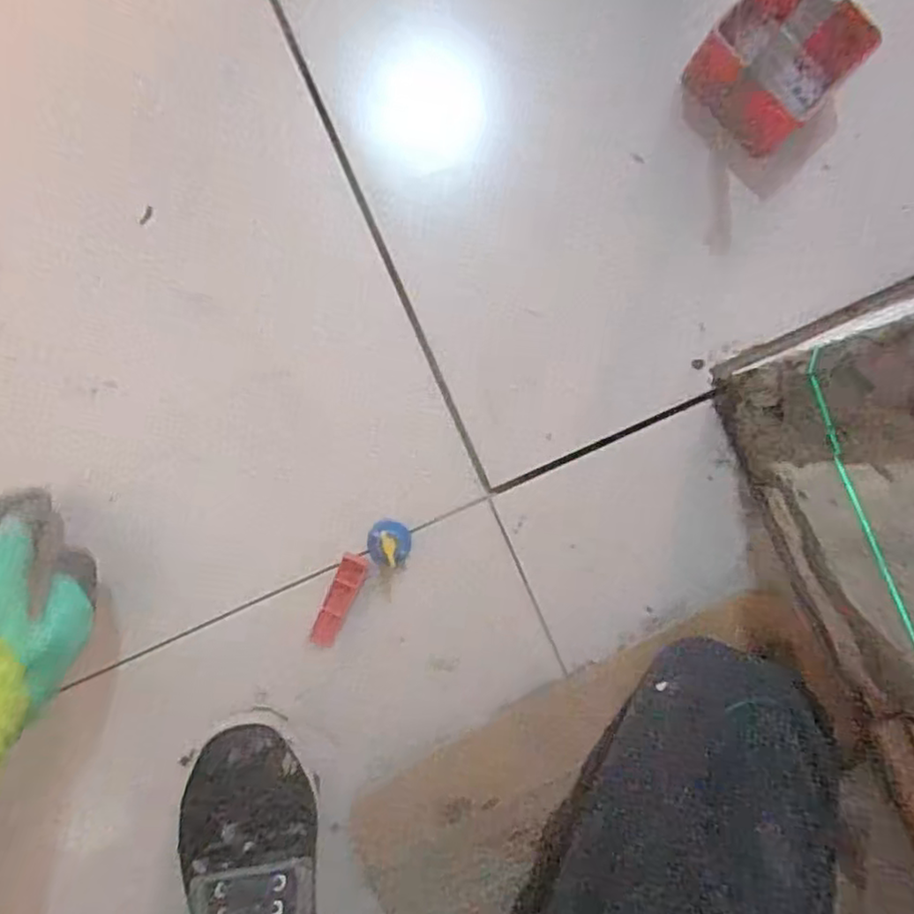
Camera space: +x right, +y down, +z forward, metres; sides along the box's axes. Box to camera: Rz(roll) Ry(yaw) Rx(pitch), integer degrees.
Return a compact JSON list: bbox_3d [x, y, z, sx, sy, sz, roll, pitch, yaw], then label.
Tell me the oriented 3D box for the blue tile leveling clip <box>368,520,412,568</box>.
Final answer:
[{"bbox_3d":[-0.051,0.066,0.487,0.032,0.043,0.035,0,87,-3],"label":"blue tile leveling clip"}]

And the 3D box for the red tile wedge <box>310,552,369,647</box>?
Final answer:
[{"bbox_3d":[-0.090,0.109,0.497,0.020,0.008,0.073,22,86,-2],"label":"red tile wedge"}]

